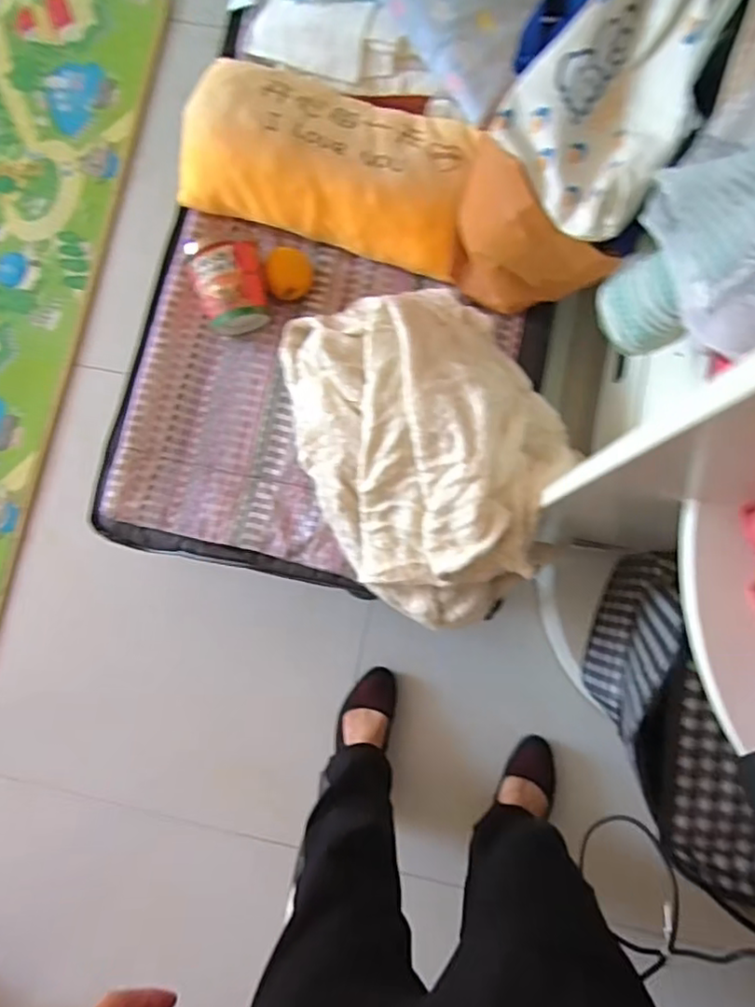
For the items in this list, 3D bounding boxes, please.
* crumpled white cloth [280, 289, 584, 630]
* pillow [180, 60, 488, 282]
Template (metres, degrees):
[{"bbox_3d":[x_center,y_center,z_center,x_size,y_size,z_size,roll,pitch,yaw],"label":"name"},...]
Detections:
[{"bbox_3d":[0.069,-0.092,0.821,0.344,0.156,0.473,-31,83,-1],"label":"crumpled white cloth"},{"bbox_3d":[-0.071,-0.516,0.916,0.429,0.079,0.230,16,84,4],"label":"pillow"}]

